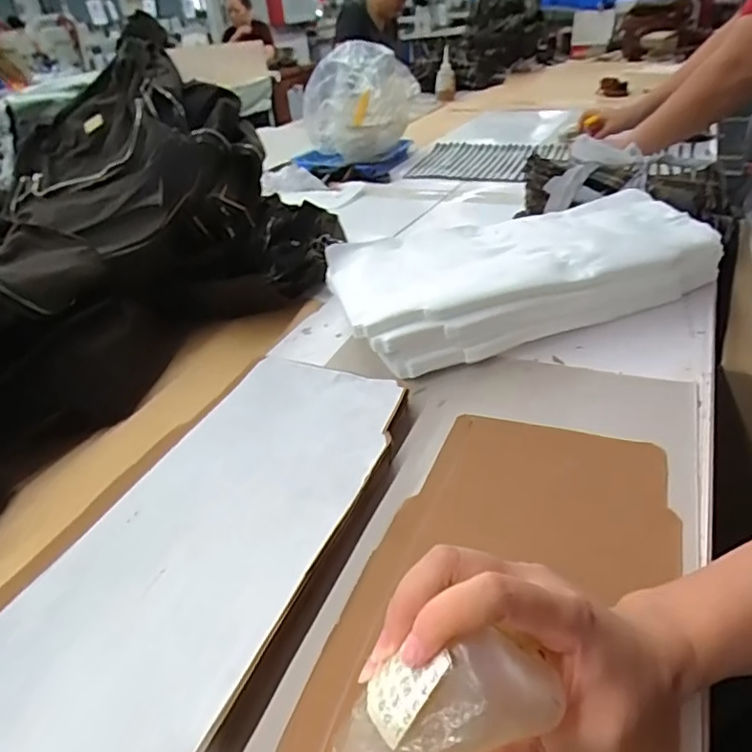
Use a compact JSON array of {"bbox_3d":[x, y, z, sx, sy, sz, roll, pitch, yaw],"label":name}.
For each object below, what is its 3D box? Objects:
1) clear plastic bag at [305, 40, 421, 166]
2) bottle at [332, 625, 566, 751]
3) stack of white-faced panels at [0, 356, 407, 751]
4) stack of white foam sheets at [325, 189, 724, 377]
[{"bbox_3d":[-0.038,-0.612,1.269,0.248,0.220,0.178,-6,34,0],"label":"clear plastic bag"},{"bbox_3d":[0.014,0.157,0.232,0.127,0.053,0.041,-47,35,11],"label":"bottle"},{"bbox_3d":[-0.129,0.122,0.411,0.190,0.034,0.427,11,38,24],"label":"stack of white-faced panels"},{"bbox_3d":[0.170,-0.118,0.658,0.424,0.082,0.180,-15,35,-13],"label":"stack of white foam sheets"}]

